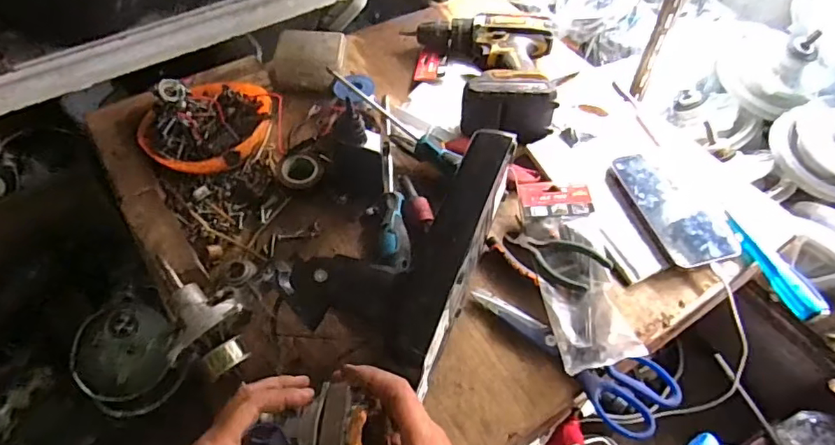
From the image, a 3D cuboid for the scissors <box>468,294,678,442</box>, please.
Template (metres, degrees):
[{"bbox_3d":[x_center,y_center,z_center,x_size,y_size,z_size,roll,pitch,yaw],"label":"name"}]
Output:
[{"bbox_3d":[0.139,0.134,0.510,0.203,0.023,0.069,23,56,15],"label":"scissors"}]

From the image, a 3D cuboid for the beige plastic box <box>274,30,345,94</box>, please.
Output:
[{"bbox_3d":[-0.146,-0.218,0.734,0.095,0.054,0.075,6,54,3],"label":"beige plastic box"}]

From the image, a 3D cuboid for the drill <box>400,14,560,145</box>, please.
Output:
[{"bbox_3d":[0.087,-0.214,0.722,0.190,0.069,0.210,6,54,3],"label":"drill"}]

